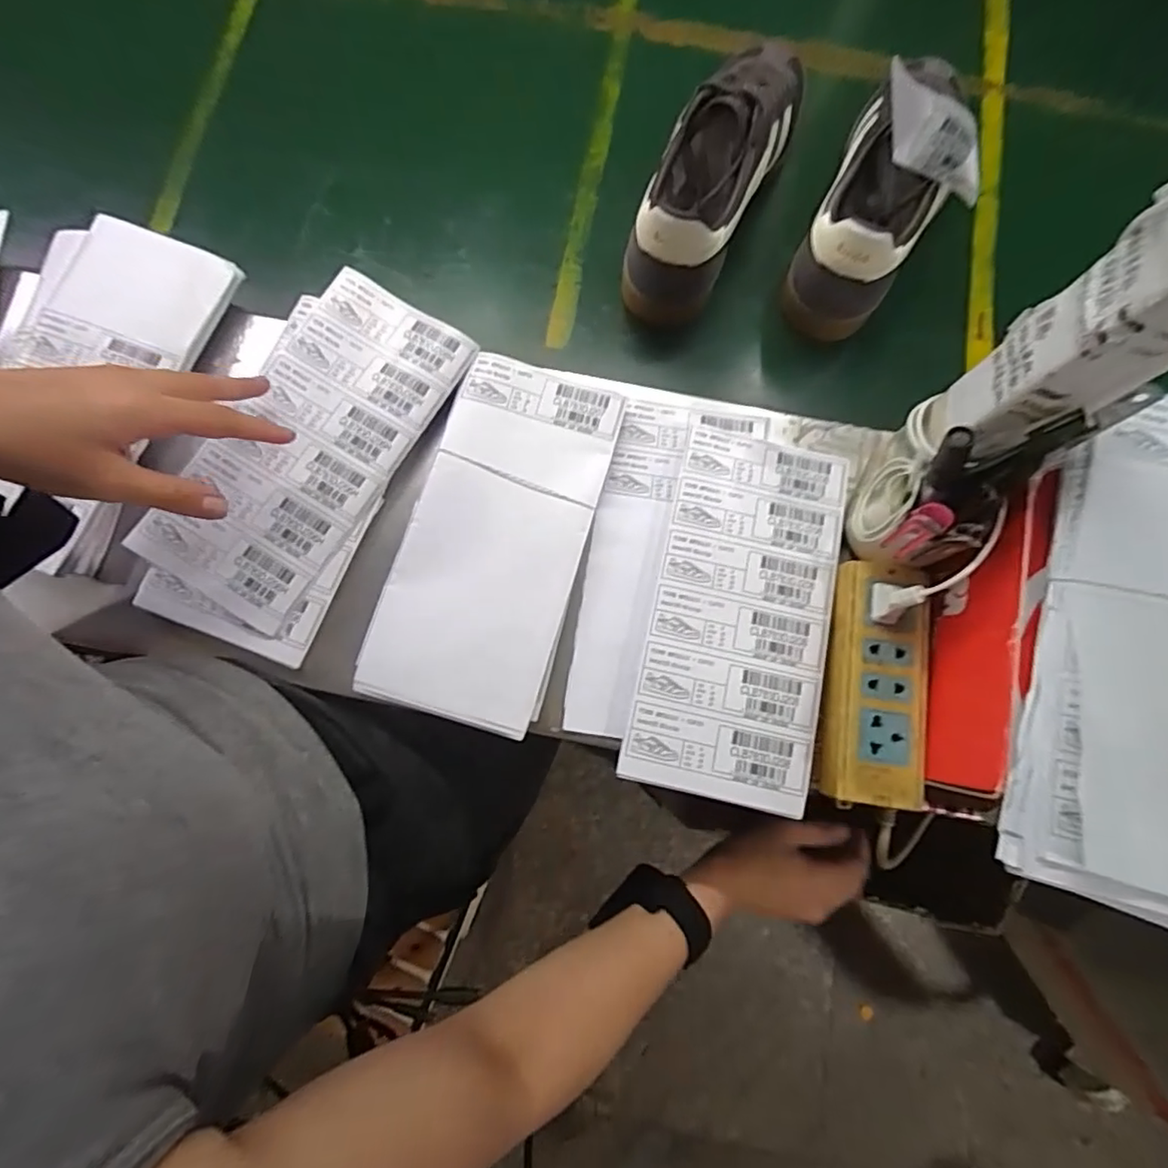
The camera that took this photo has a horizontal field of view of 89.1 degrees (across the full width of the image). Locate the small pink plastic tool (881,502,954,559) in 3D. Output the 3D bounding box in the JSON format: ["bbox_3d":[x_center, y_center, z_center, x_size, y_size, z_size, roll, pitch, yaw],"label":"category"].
[{"bbox_3d":[0.200,-0.033,0.357,0.021,0.051,0.010,32,71,7],"label":"small pink plastic tool"}]

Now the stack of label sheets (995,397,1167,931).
[{"bbox_3d":[0.300,0.035,0.297,0.133,0.022,0.256,19,78,4],"label":"stack of label sheets"}]

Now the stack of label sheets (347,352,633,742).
[{"bbox_3d":[-0.061,-0.033,0.411,0.121,0.013,0.248,15,78,3],"label":"stack of label sheets"}]

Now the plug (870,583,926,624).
[{"bbox_3d":[0.195,0.009,0.369,0.015,0.039,0.026,10,78,2],"label":"plug"}]

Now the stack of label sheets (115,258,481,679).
[{"bbox_3d":[-0.192,-0.088,0.414,0.124,0.021,0.265,25,80,5],"label":"stack of label sheets"}]

